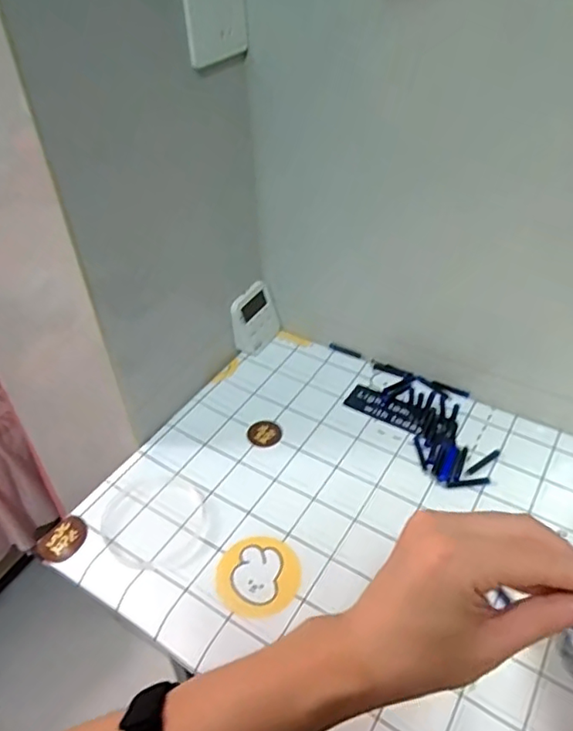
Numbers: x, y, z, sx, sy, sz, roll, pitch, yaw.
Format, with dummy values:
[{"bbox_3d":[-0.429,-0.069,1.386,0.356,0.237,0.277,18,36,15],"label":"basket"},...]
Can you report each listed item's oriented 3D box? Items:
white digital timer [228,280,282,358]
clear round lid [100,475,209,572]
[{"bbox_3d":[-0.044,-0.062,0.766,0.014,0.083,0.079,7,41,42],"label":"white digital timer"},{"bbox_3d":[-0.131,0.155,0.566,0.100,0.008,0.103,-1,42,1],"label":"clear round lid"}]

